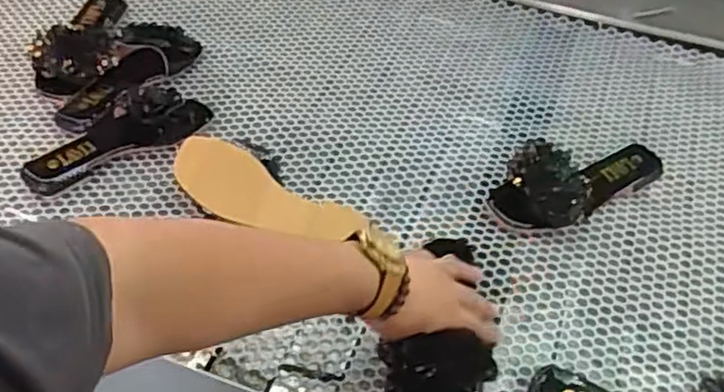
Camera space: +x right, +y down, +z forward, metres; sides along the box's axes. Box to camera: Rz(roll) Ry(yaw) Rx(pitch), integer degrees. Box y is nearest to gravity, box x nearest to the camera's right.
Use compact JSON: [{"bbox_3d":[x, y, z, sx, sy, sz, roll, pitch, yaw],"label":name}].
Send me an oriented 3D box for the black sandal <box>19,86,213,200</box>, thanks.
[{"bbox_3d":[-0.313,-0.086,0.879,0.246,0.068,0.098,-24,54,-23],"label":"black sandal"}]

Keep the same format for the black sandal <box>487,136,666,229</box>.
[{"bbox_3d":[0.279,-0.023,0.847,0.233,0.084,0.093,-18,52,-18],"label":"black sandal"}]

